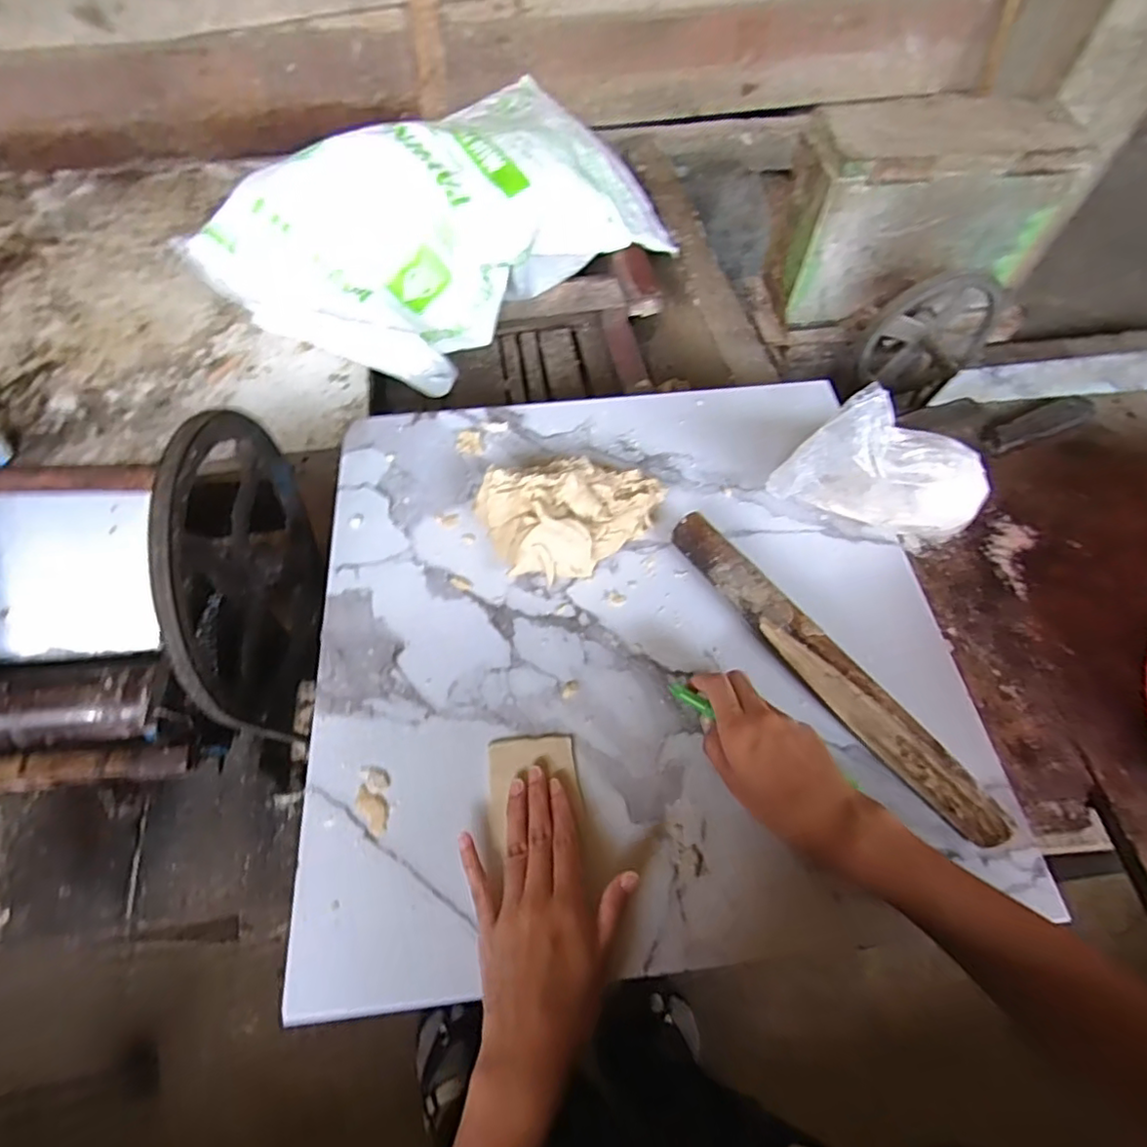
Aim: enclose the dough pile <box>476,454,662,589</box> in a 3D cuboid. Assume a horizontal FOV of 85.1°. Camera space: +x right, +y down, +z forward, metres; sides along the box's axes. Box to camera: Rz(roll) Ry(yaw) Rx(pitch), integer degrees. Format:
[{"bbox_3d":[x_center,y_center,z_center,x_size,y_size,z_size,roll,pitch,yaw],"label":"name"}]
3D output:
[{"bbox_3d":[0.003,-0.045,0.526,0.162,0.061,0.095,-9,61,-8],"label":"dough pile"}]

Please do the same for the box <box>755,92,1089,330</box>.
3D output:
[{"bbox_3d":[0.476,-0.509,0.887,0.342,0.223,0.160,-11,61,-9],"label":"box"}]

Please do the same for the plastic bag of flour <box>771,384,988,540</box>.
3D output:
[{"bbox_3d":[0.258,-0.087,0.518,0.166,0.124,0.059,10,60,3],"label":"plastic bag of flour"}]

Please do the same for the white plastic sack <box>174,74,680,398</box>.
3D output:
[{"bbox_3d":[-0.188,-0.553,0.977,0.677,0.179,0.396,-39,68,-22],"label":"white plastic sack"}]

